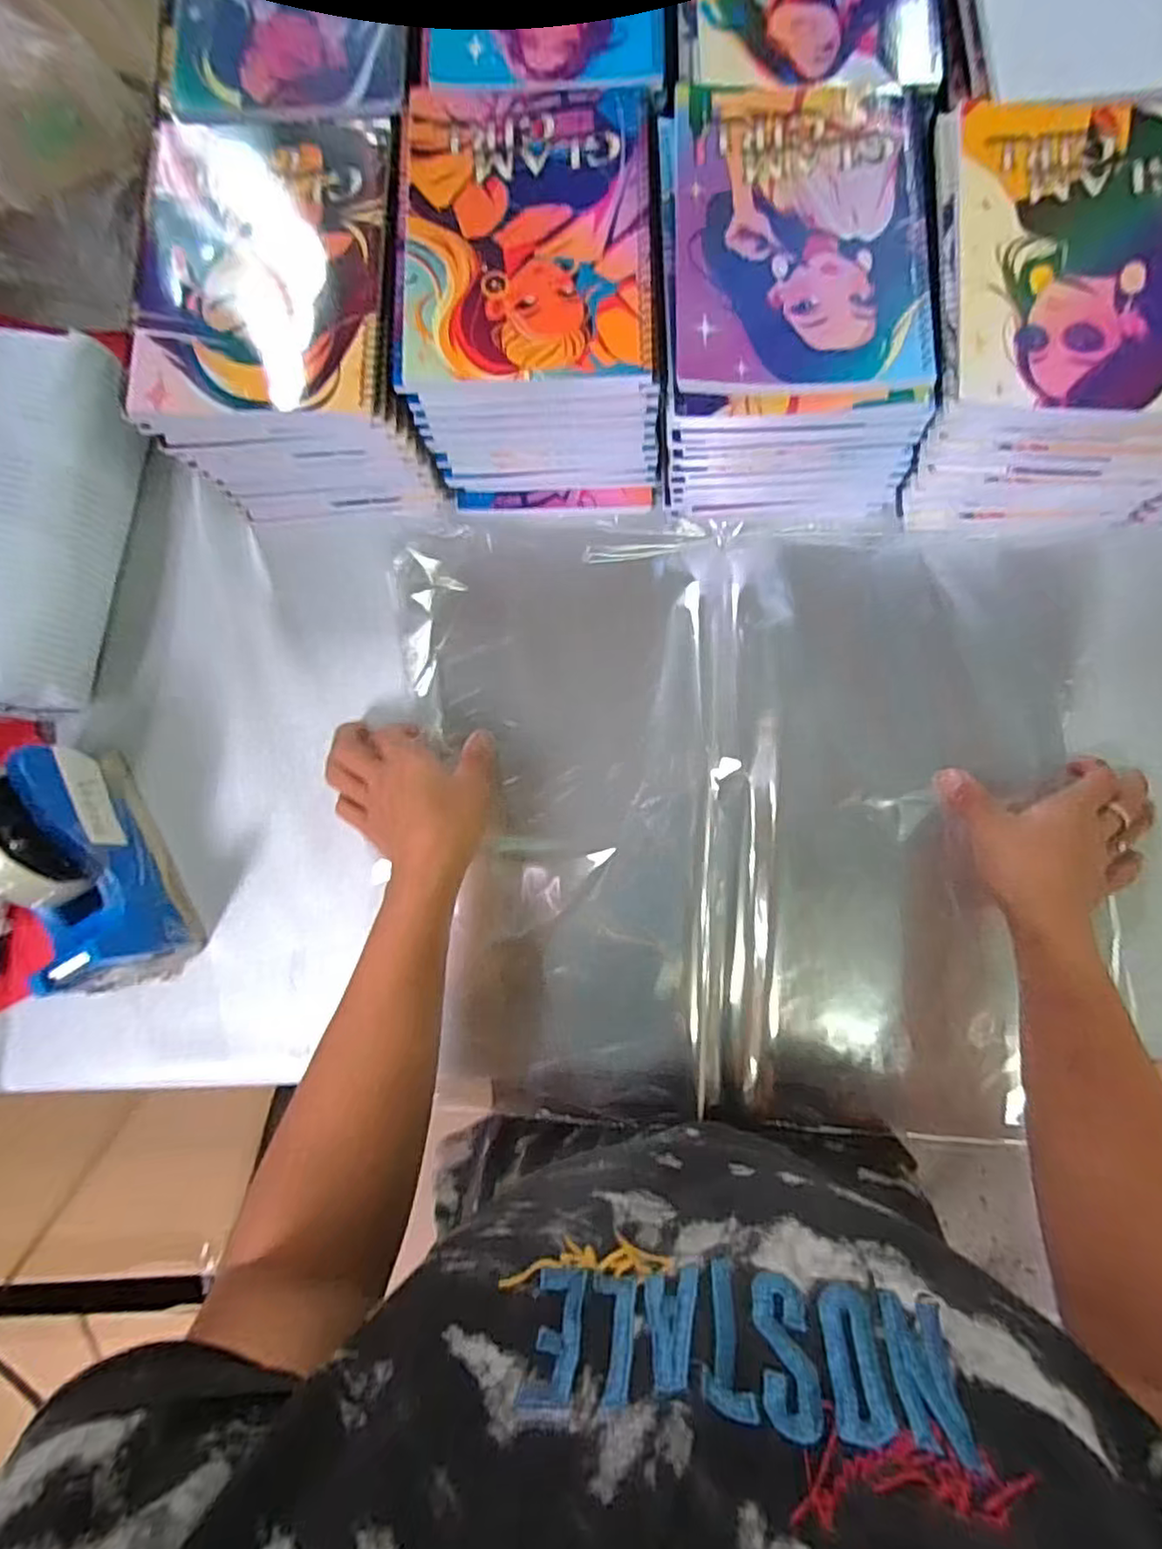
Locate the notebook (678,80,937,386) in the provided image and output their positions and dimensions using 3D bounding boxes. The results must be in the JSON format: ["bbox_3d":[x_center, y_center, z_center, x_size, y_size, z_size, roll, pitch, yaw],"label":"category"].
[{"bbox_3d":[0.133,-0.324,0.388,0.153,0.009,0.198,0,83,2],"label":"notebook"}]

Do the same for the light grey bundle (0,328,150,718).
[{"bbox_3d":[-0.380,-0.166,0.457,0.091,0.088,0.251,11,84,3],"label":"light grey bundle"}]

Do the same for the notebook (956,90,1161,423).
[{"bbox_3d":[0.294,-0.305,0.378,0.148,0.006,0.205,3,84,3],"label":"notebook"}]

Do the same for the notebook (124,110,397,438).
[{"bbox_3d":[-0.194,-0.313,0.407,0.151,0.018,0.198,1,83,2],"label":"notebook"}]

